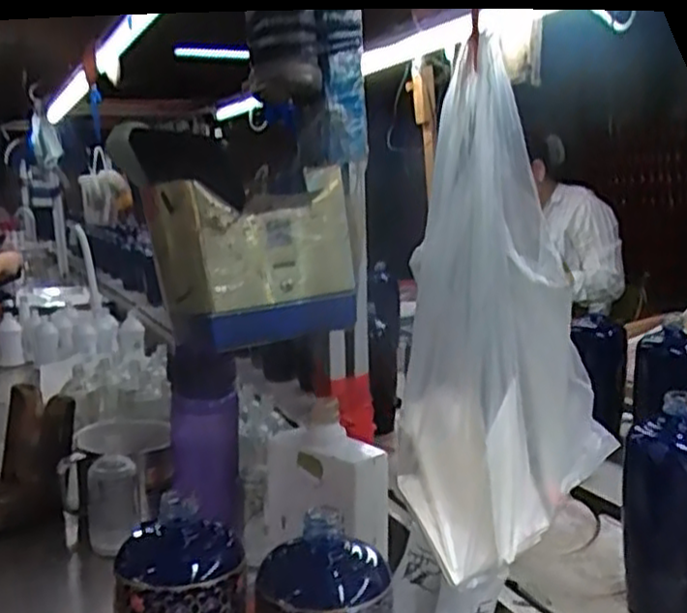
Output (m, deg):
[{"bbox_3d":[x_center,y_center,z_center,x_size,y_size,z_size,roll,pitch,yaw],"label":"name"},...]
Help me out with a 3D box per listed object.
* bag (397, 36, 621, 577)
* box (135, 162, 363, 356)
[{"bbox_3d":[0.108,0.006,0.503,0.166,0.301,0.062,-10,12,-38],"label":"bag"},{"bbox_3d":[-0.079,-0.041,0.648,0.167,0.127,0.095,-7,11,-23],"label":"box"}]

